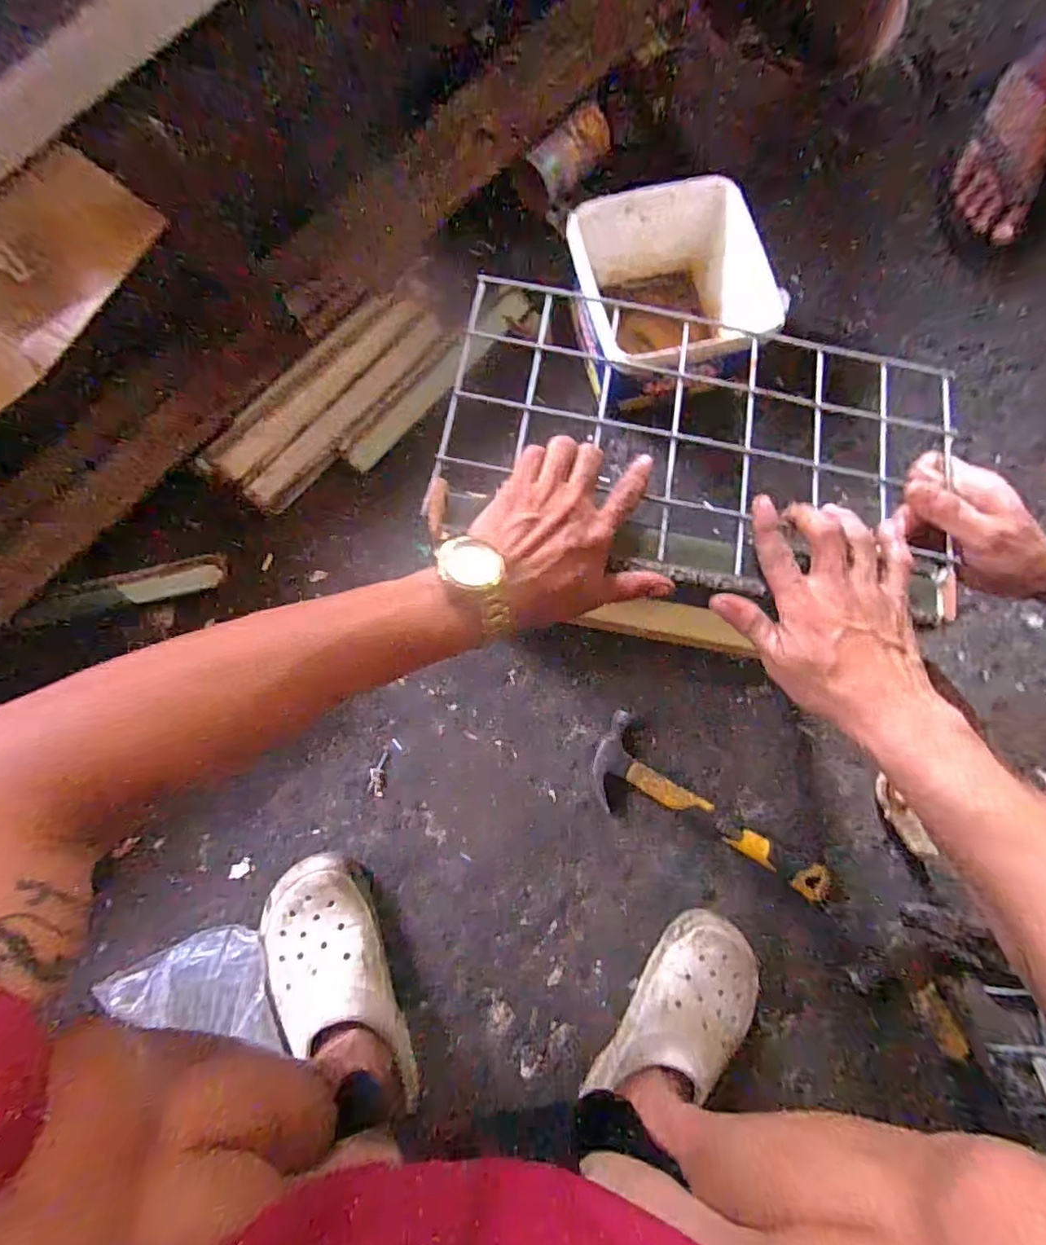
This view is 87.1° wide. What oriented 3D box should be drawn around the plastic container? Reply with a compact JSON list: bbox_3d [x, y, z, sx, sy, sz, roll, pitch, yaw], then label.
[{"bbox_3d":[0.154,-0.361,0.616,0.195,0.107,0.185,-22,86,-4],"label":"plastic container"}]

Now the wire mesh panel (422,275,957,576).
[{"bbox_3d":[0.139,-0.140,0.419,0.394,0.012,0.208,11,77,-1],"label":"wire mesh panel"}]

